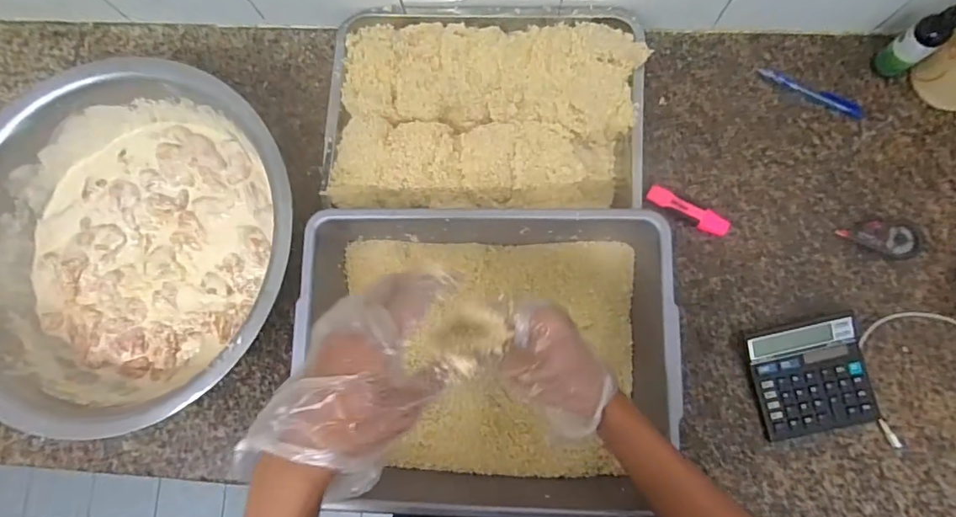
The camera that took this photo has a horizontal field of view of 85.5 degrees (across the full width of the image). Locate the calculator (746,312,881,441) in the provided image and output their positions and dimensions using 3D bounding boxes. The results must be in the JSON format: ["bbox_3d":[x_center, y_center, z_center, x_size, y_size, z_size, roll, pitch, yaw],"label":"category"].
[{"bbox_3d":[0.386,0.138,0.601,0.123,0.023,0.120,-11,82,3],"label":"calculator"}]

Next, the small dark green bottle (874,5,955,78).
[{"bbox_3d":[0.506,-0.250,0.588,0.030,0.115,0.036,-33,81,-22],"label":"small dark green bottle"}]

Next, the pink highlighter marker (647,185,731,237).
[{"bbox_3d":[0.259,-0.058,0.639,0.104,0.023,0.024,27,85,7],"label":"pink highlighter marker"}]

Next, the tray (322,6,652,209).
[{"bbox_3d":[0.009,-0.185,0.654,0.377,0.062,0.259,3,82,5],"label":"tray"}]

